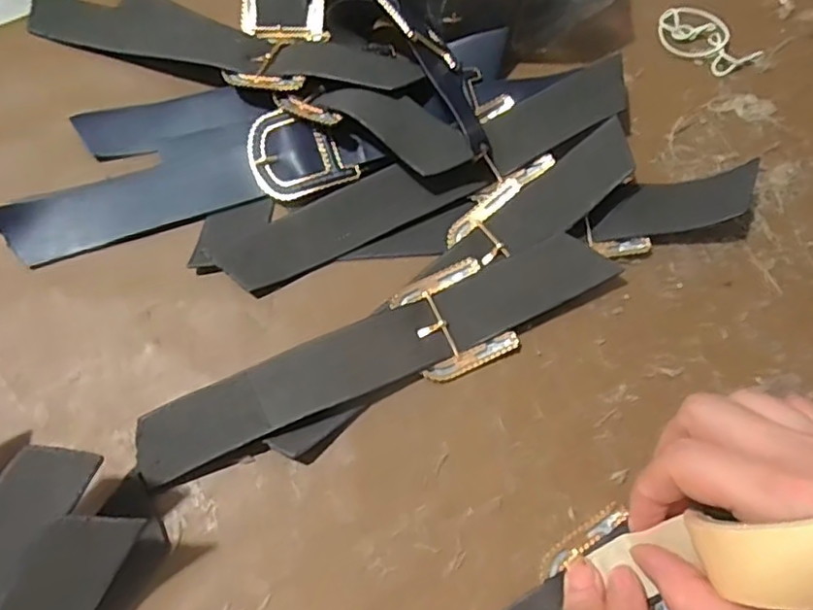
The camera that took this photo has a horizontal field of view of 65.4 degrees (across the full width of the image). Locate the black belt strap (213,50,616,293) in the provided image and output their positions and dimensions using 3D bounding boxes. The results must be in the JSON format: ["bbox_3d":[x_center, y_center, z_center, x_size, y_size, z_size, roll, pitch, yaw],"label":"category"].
[{"bbox_3d":[0.015,-0.066,0.317,0.221,0.011,0.032,-27,79,-9],"label":"black belt strap"}]

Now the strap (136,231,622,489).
[{"bbox_3d":[-0.009,0.021,0.285,0.219,0.014,0.044,-25,71,-12],"label":"strap"}]

